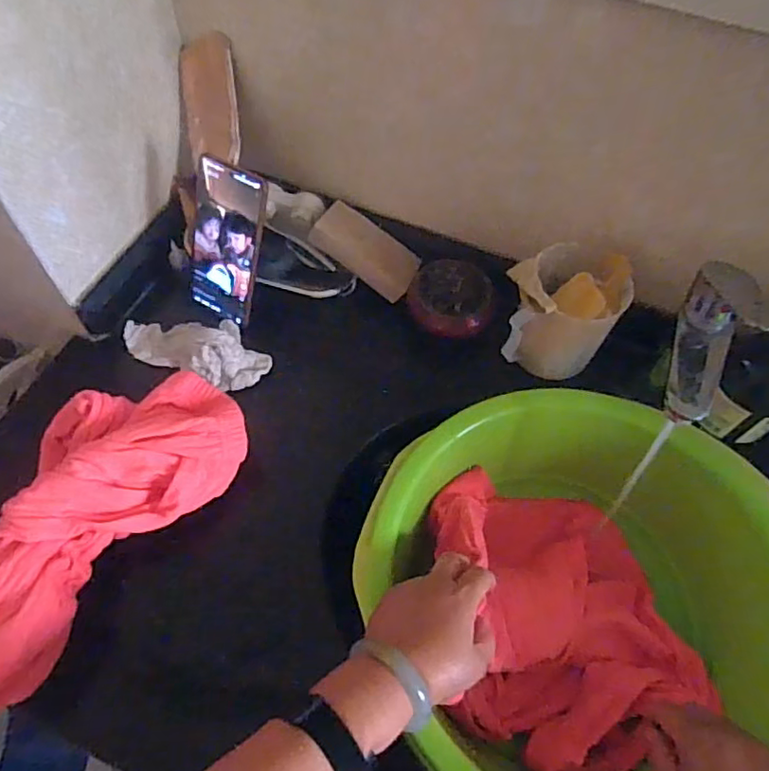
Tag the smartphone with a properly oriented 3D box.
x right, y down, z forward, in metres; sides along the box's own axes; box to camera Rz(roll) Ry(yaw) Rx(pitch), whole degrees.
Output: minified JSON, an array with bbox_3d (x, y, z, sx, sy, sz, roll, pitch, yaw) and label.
[{"bbox_3d":[-0.158,-0.138,0.589,0.081,0.160,0.012,28,35,14],"label":"smartphone"}]

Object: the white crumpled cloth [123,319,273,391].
[{"bbox_3d":[-0.189,-0.042,0.594,0.151,0.046,0.077,24,61,10],"label":"white crumpled cloth"}]

